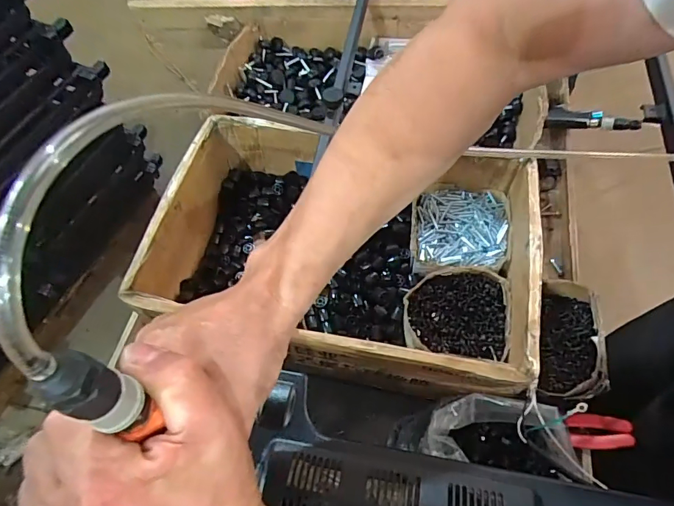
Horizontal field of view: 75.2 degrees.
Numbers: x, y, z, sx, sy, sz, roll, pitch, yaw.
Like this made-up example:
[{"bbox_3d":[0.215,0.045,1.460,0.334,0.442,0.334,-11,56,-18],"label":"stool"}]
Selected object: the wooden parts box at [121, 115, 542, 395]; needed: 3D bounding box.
[{"bbox_3d":[0.015,-0.009,0.665,0.531,0.190,0.377,10,62,9],"label":"wooden parts box"}]

